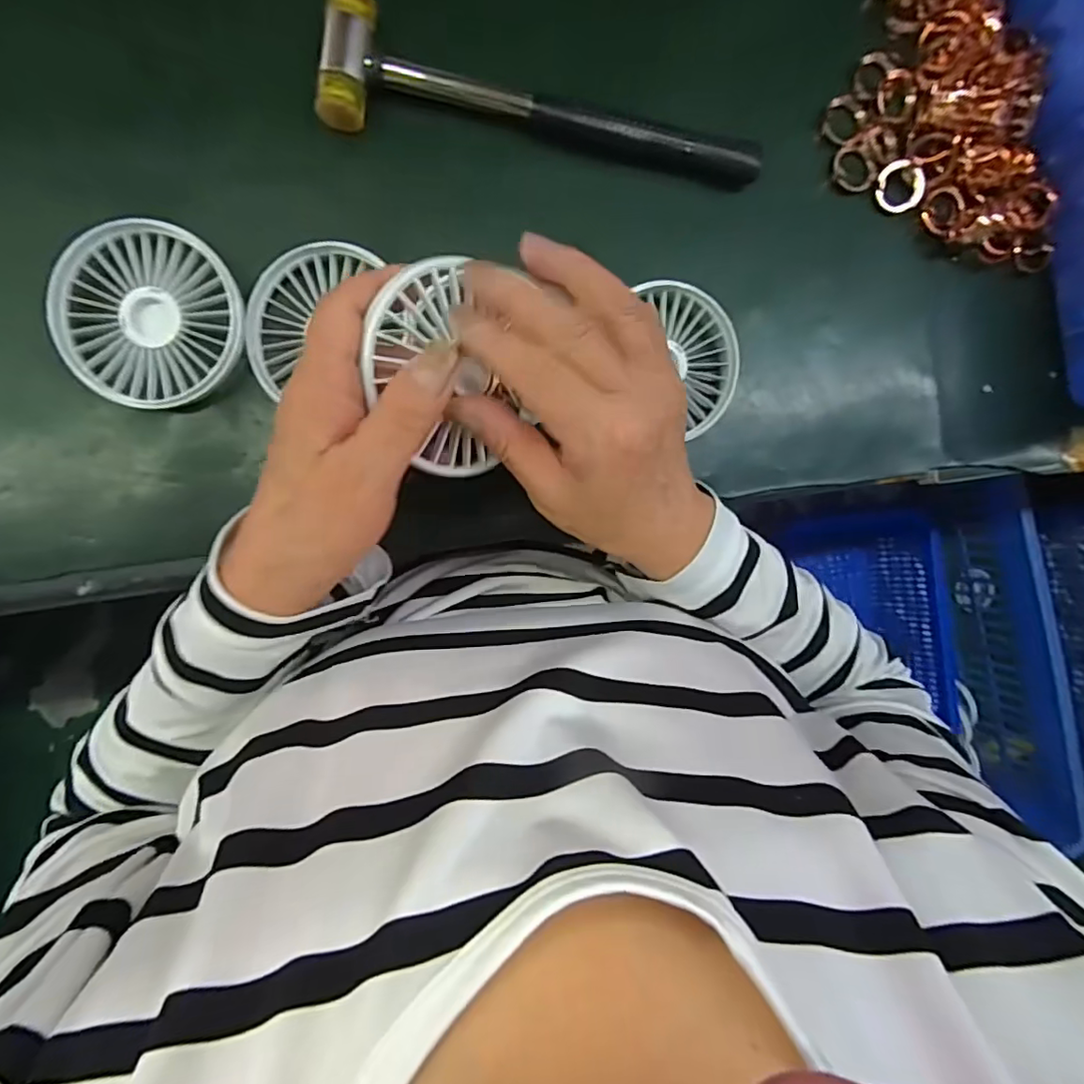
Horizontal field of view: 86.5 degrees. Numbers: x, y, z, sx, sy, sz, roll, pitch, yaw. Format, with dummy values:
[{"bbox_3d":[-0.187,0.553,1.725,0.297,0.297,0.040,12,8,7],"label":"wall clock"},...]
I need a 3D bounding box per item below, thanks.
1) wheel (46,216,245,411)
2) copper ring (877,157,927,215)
[{"bbox_3d":[-0.197,-0.113,0.292,0.089,0.023,0.085,0,92,-9],"label":"wheel"},{"bbox_3d":[0.216,-0.214,0.345,0.028,0.006,0.028,0,92,-9],"label":"copper ring"}]

